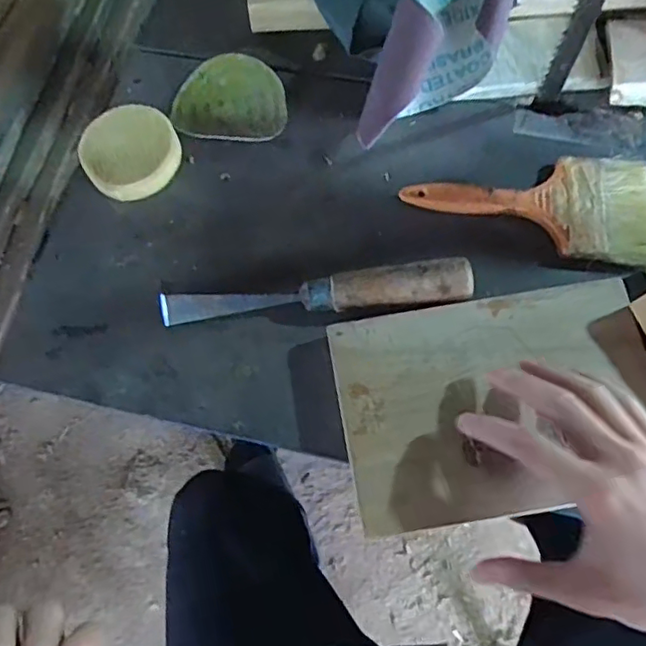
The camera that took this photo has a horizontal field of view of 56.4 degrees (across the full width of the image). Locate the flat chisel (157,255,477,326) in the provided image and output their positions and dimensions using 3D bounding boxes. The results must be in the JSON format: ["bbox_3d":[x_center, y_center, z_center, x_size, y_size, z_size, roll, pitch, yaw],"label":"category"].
[{"bbox_3d":[-0.008,-0.021,0.435,0.223,0.032,0.030,-4,69,1],"label":"flat chisel"}]

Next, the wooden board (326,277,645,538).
[{"bbox_3d":[0.117,0.050,0.397,0.208,0.010,0.143,-10,68,0],"label":"wooden board"}]

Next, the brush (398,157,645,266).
[{"bbox_3d":[0.160,-0.090,0.466,0.186,0.017,0.087,4,69,5],"label":"brush"}]

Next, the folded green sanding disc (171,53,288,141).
[{"bbox_3d":[-0.081,-0.193,0.517,0.096,0.015,0.080,0,69,3],"label":"folded green sanding disc"}]

